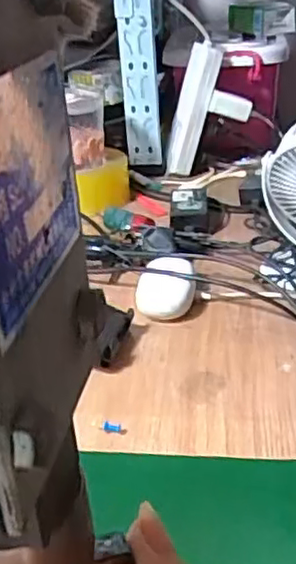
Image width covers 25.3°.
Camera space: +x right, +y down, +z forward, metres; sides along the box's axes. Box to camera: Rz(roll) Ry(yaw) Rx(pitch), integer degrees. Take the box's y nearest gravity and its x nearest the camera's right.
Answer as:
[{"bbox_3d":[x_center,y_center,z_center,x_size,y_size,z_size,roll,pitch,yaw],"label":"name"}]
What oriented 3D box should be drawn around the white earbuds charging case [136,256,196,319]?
[{"bbox_3d":[0.019,0.006,0.664,0.056,0.031,0.082,-2,30,4],"label":"white earbuds charging case"}]

